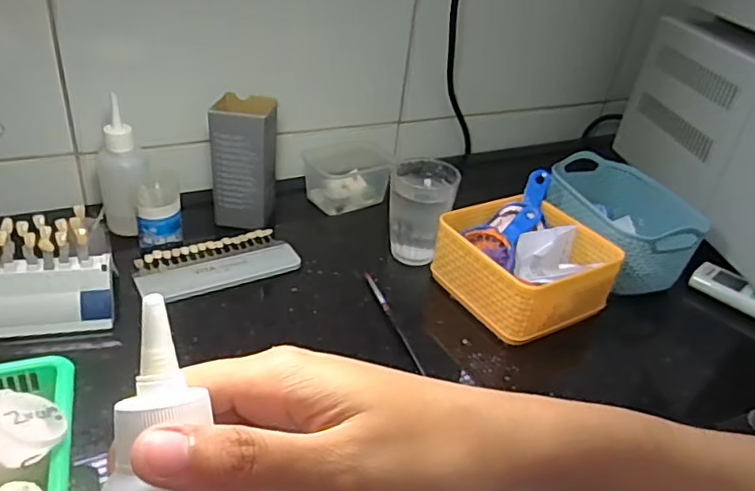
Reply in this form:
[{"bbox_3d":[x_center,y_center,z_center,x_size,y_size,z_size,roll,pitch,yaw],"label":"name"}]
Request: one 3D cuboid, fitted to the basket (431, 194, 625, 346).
[{"bbox_3d":[0.135,0.015,0.570,0.130,0.068,0.146,-13,38,-29],"label":"basket"}]

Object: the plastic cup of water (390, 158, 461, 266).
[{"bbox_3d":[0.044,-0.036,0.604,0.062,0.092,0.066,5,33,-3],"label":"plastic cup of water"}]

